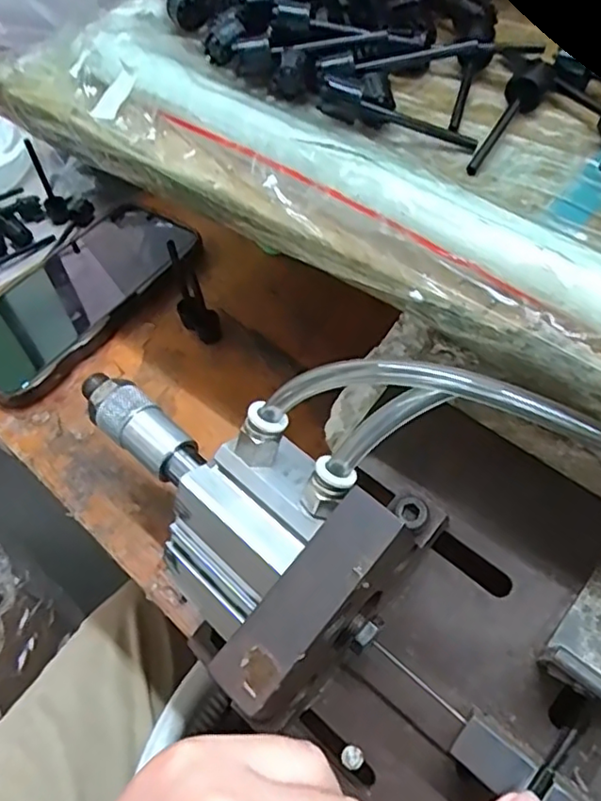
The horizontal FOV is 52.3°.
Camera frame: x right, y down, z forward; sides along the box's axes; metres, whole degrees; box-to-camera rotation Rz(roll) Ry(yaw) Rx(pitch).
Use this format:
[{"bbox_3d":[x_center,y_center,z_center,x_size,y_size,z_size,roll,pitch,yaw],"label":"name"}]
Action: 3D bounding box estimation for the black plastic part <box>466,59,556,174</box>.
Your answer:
[{"bbox_3d":[0.084,-0.112,0.241,0.016,0.013,0.066,23,59,19],"label":"black plastic part"}]

